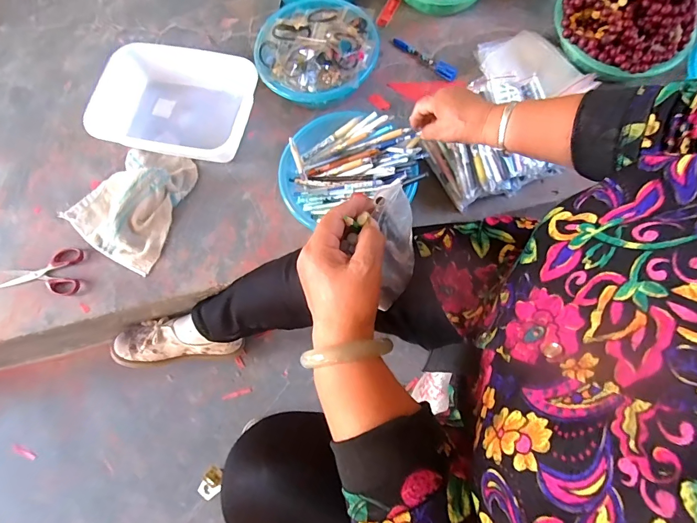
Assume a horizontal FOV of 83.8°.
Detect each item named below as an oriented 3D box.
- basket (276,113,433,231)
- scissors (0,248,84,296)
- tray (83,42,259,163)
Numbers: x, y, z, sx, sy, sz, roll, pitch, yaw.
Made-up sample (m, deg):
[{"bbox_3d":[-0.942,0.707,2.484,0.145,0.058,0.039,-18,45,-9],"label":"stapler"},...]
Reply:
[{"bbox_3d":[-0.009,-0.172,0.676,0.231,0.104,0.222,-17,72,-3],"label":"basket"},{"bbox_3d":[-0.543,0.014,0.694,0.144,0.008,0.084,5,72,4],"label":"scissors"},{"bbox_3d":[-0.318,-0.290,0.737,0.267,0.085,0.204,8,73,4],"label":"tray"}]

